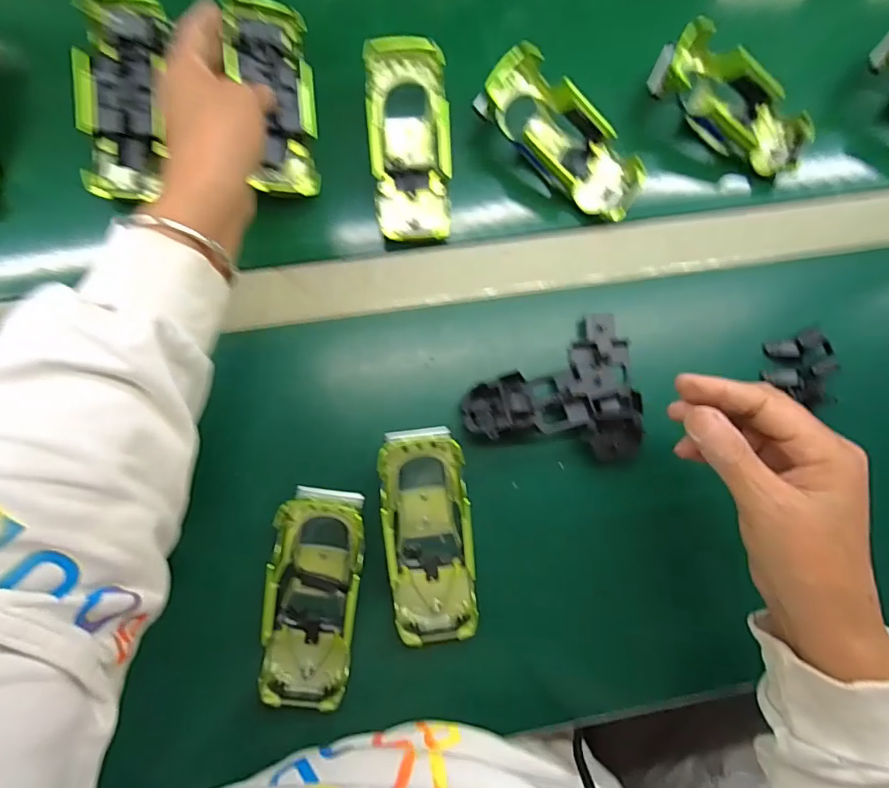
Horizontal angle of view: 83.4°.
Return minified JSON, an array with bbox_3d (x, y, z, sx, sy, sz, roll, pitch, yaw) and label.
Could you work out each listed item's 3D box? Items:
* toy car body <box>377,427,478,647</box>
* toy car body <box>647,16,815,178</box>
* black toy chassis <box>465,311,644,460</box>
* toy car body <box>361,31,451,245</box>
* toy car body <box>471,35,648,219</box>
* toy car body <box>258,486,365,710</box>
[{"bbox_3d":[-0.010,0.092,0.322,0.053,0.032,0.136,-6,84,-6],"label":"toy car body"},{"bbox_3d":[0.227,-0.225,0.384,0.136,0.035,0.064,26,82,-2],"label":"toy car body"},{"bbox_3d":[0.078,-0.007,0.346,0.122,0.030,0.099,1,83,-5],"label":"black toy chassis"},{"bbox_3d":[-0.026,-0.183,0.370,0.057,0.037,0.137,-5,97,-6],"label":"toy car body"},{"bbox_3d":[0.087,-0.189,0.381,0.135,0.039,0.059,38,81,-13],"label":"toy car body"},{"bbox_3d":[-0.082,0.129,0.316,0.053,0.038,0.132,8,96,-4],"label":"toy car body"}]

